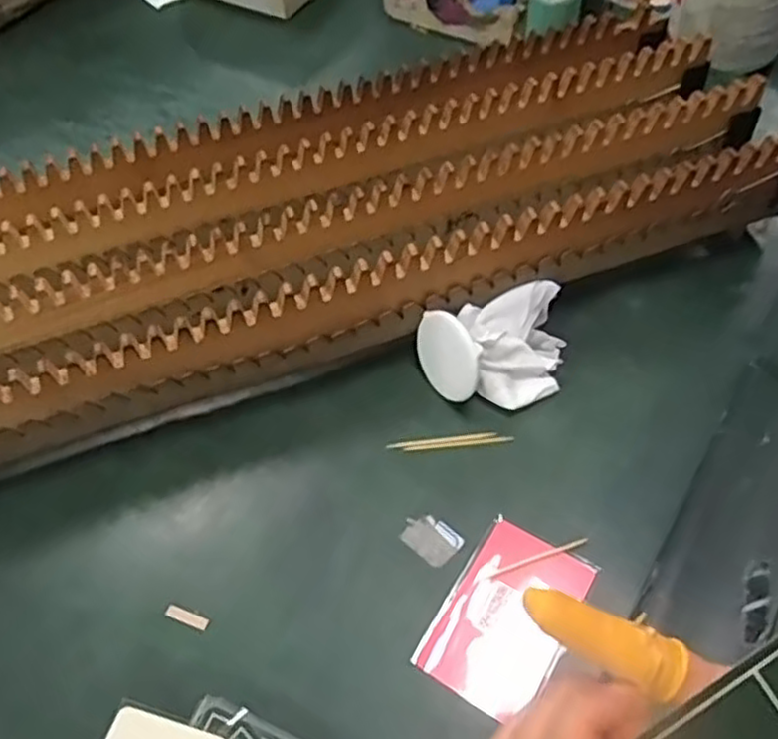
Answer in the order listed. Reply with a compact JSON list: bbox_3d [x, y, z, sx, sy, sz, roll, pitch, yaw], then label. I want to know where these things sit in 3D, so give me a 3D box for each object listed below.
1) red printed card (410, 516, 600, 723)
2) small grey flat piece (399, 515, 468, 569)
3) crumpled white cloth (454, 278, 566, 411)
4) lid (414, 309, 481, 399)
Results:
[{"bbox_3d":[0.057,0.118,0.345,0.056,0.004,0.087,27,60,21],"label":"red printed card"},{"bbox_3d":[0.022,0.087,0.370,0.029,0.004,0.022,34,63,25],"label":"small grey flat piece"},{"bbox_3d":[0.078,-0.014,0.419,0.062,0.034,0.060,-17,55,-9],"label":"crumpled white cloth"},{"bbox_3d":[0.033,-0.009,0.408,0.005,0.050,0.051,-19,56,-30],"label":"lid"}]

